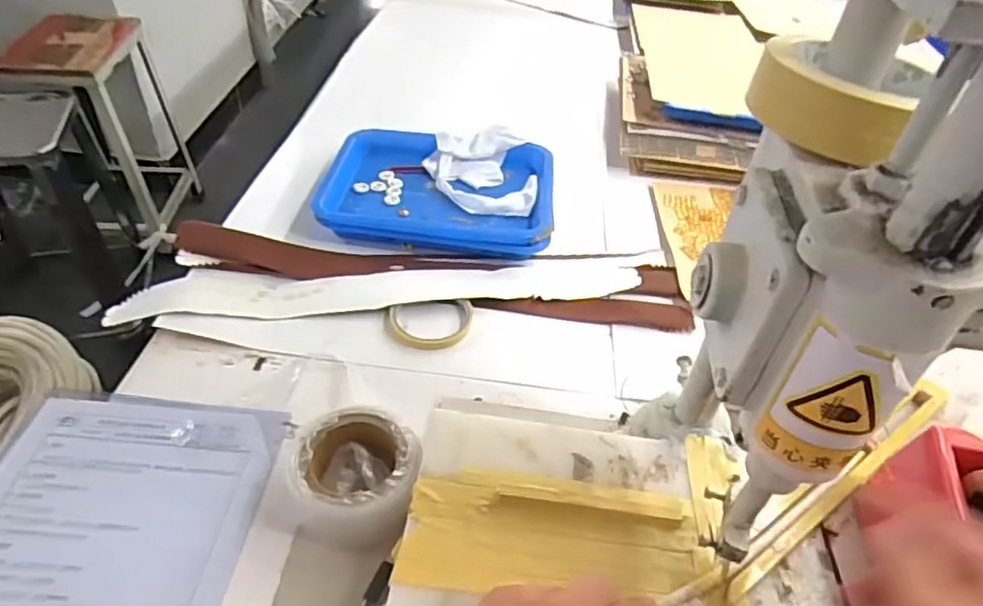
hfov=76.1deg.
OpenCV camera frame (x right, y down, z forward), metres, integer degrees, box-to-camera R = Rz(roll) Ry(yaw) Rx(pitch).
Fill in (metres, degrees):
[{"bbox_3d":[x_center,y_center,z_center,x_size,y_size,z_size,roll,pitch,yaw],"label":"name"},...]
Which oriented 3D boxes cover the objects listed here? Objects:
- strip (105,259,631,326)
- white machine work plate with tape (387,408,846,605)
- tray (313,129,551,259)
[{"bbox_3d":[-0.111,-0.018,0.688,0.552,0.016,0.063,-3,44,-10],"label":"strip"},{"bbox_3d":[0.089,0.174,0.439,0.298,0.009,0.201,9,43,3],"label":"white machine work plate with tape"},{"bbox_3d":[-0.065,-0.151,0.819,0.282,0.045,0.213,6,43,0],"label":"tray"}]

